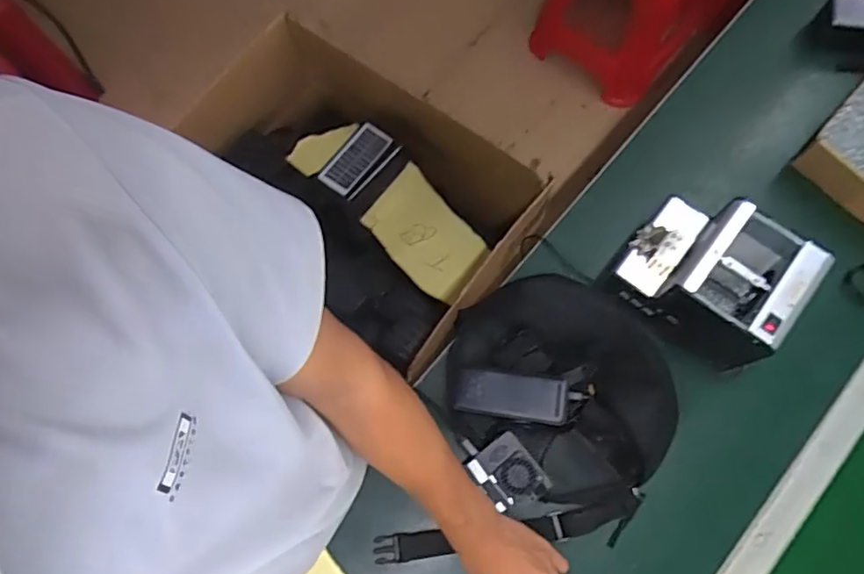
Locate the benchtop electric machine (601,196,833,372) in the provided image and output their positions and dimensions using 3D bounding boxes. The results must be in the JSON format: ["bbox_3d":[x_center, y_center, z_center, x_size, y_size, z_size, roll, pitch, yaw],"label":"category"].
[{"bbox_3d":[0.314,-0.011,0.668,0.172,0.132,0.135,37,78,11],"label":"benchtop electric machine"}]

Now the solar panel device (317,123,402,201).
[{"bbox_3d":[-0.132,-0.224,1.046,0.086,0.023,0.137,37,78,11],"label":"solar panel device"}]

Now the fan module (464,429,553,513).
[{"bbox_3d":[0.086,0.212,0.655,0.065,0.021,0.076,-35,76,-8],"label":"fan module"}]

